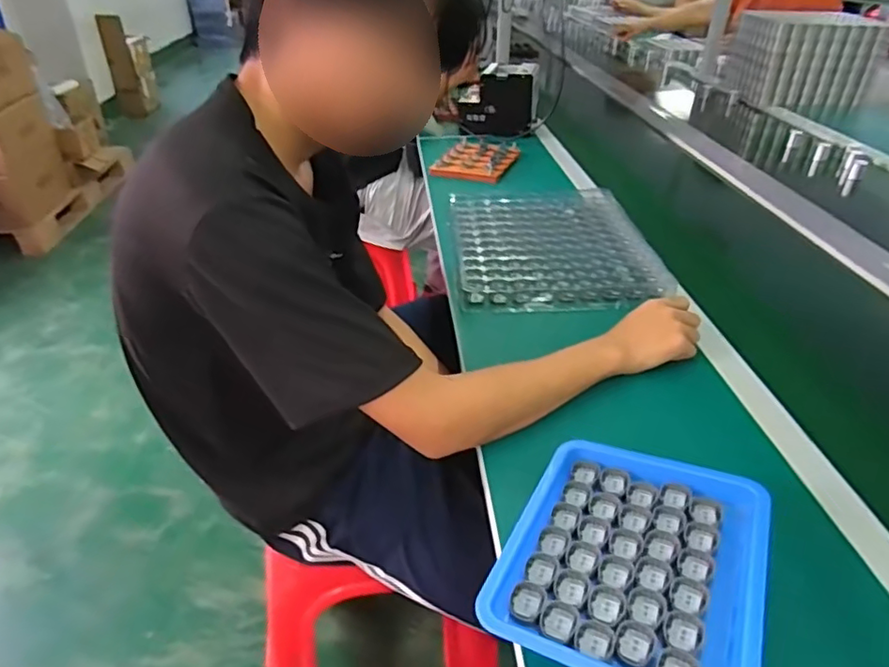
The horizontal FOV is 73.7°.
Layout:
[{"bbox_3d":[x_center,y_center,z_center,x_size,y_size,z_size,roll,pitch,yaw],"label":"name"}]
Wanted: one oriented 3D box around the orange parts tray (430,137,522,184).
[{"bbox_3d":[0.071,-0.383,1.302,0.154,0.024,0.218,14,36,19],"label":"orange parts tray"}]

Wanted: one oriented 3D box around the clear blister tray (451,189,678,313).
[{"bbox_3d":[0.171,-0.147,0.973,0.304,0.039,0.369,0,34,-2],"label":"clear blister tray"}]

